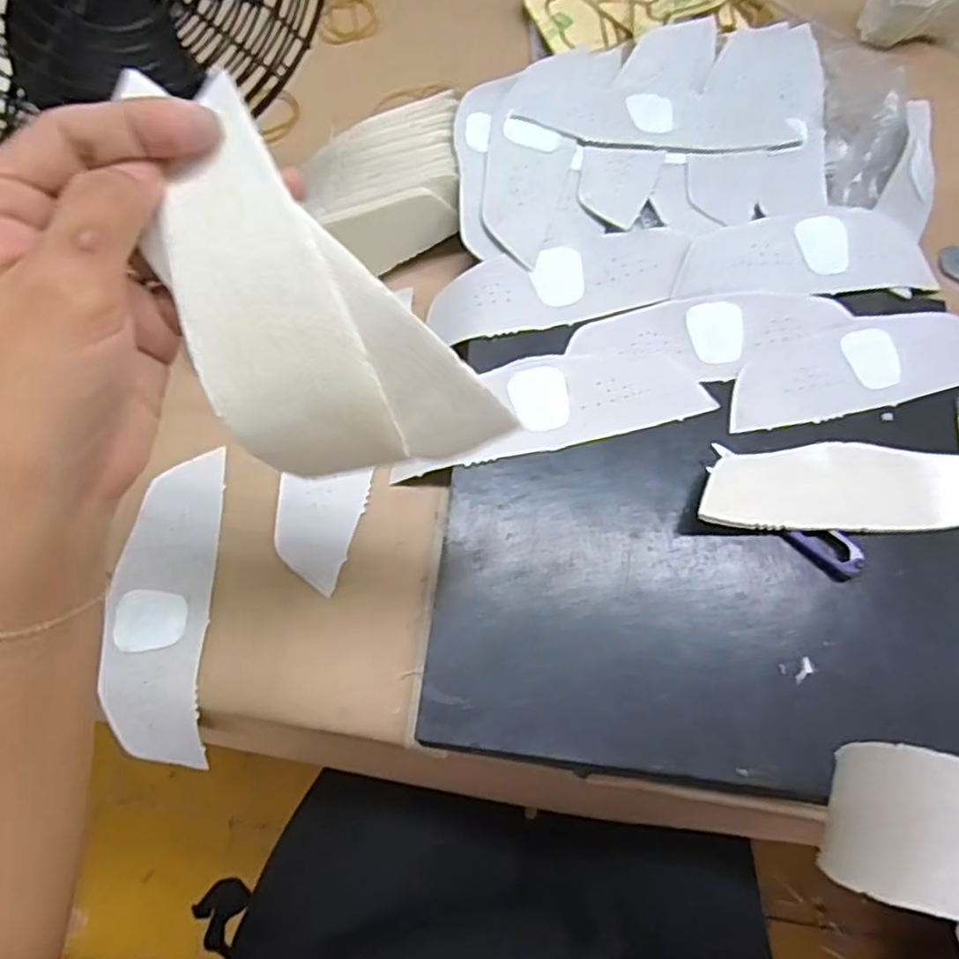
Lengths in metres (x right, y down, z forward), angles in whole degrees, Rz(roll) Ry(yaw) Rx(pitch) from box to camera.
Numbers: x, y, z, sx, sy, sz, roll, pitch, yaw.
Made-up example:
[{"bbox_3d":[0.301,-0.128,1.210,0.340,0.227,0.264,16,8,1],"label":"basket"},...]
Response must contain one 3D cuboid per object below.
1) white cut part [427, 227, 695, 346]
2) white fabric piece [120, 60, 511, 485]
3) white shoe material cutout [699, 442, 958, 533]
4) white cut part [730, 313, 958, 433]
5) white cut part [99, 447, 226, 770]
[{"bbox_3d":[0.050,-0.121,0.441,0.161,0.015,0.052,-13,78,-2],"label":"white cut part"},{"bbox_3d":[-0.061,-0.049,0.245,0.080,0.043,0.162,-45,110,5],"label":"white fabric piece"},{"bbox_3d":[0.213,0.003,0.394,0.175,0.024,0.055,2,70,2],"label":"white shoe material cutout"},{"bbox_3d":[0.236,-0.069,0.434,0.179,0.016,0.055,-14,77,-7],"label":"white cut part"},{"bbox_3d":[-0.180,0.073,0.402,0.055,0.031,0.169,0,71,-3],"label":"white cut part"}]

